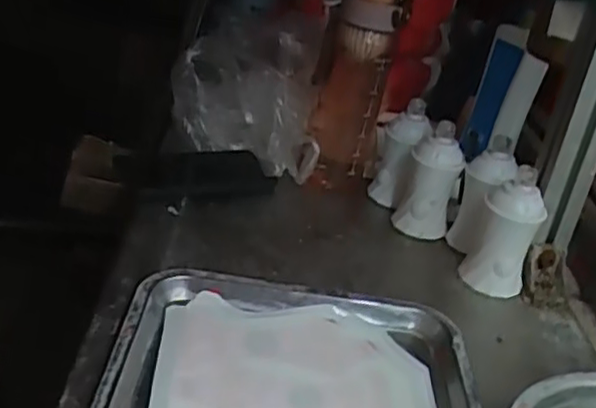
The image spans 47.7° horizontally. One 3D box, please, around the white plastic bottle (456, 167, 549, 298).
[{"bbox_3d":[0.190,0.032,0.629,0.055,0.124,0.049,6,31,2],"label":"white plastic bottle"}]

